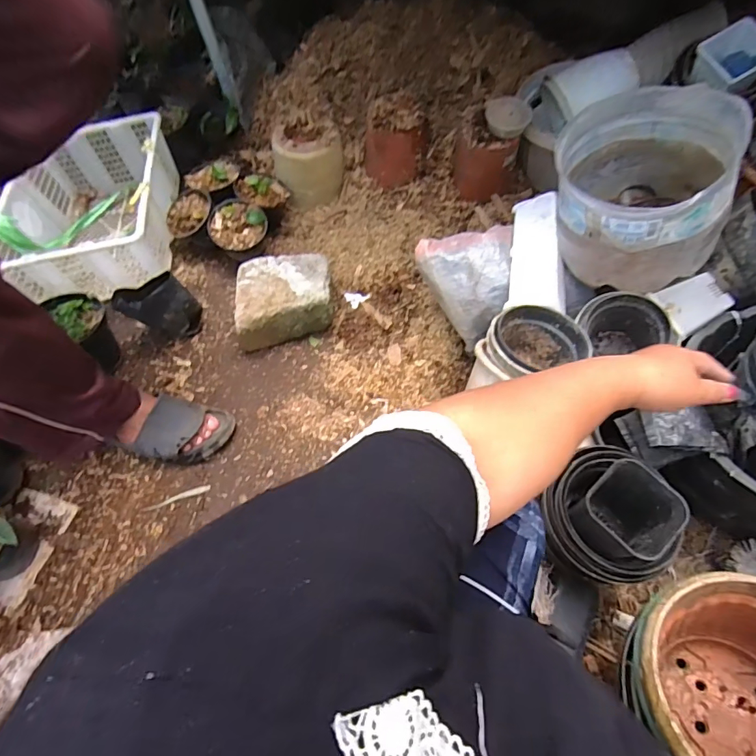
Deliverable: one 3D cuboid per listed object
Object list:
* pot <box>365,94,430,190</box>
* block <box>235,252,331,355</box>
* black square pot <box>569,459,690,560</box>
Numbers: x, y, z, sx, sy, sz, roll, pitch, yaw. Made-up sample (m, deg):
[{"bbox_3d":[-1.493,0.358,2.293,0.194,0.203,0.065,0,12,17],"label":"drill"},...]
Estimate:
[{"bbox_3d":[0.036,-0.563,1.071,0.131,0.125,0.144,-1,61,1],"label":"pot"},{"bbox_3d":[-0.200,-0.175,0.990,0.193,0.089,0.190,-5,61,-1],"label":"block"},{"bbox_3d":[0.326,0.191,0.617,0.101,0.129,0.104,-41,67,-19],"label":"black square pot"}]

